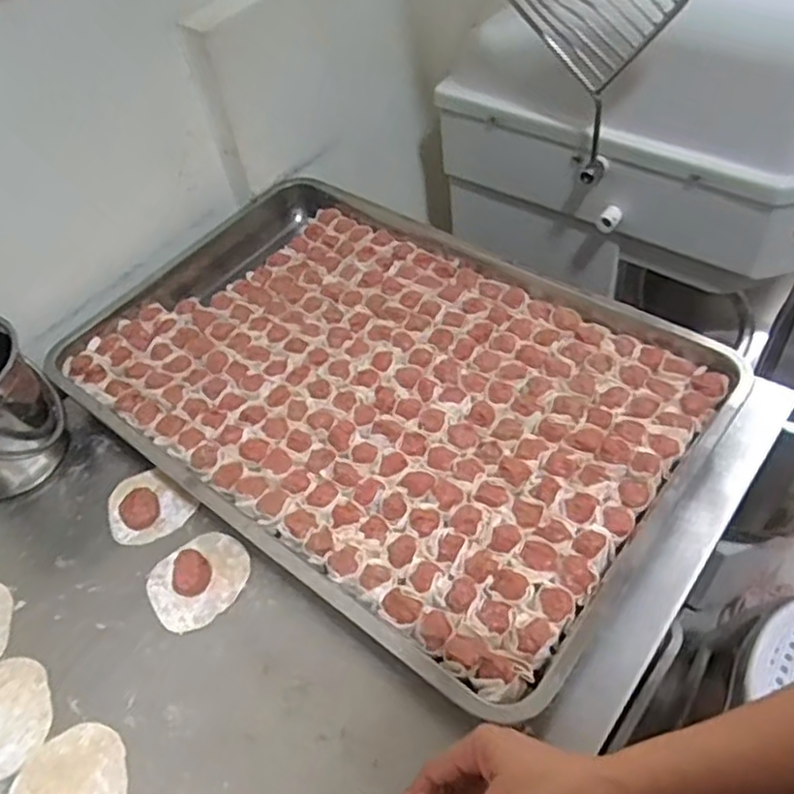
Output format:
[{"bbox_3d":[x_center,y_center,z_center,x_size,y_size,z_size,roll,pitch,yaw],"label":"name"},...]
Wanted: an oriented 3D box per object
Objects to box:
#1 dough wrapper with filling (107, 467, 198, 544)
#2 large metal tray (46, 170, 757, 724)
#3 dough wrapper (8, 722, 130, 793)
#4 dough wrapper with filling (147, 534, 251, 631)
[{"bbox_3d":[-0.230,0.097,0.635,0.068,0.021,0.075,-37,55,-21],"label":"dough wrapper with filling"},{"bbox_3d":[-0.035,-0.019,0.690,0.611,0.060,0.387,30,60,28],"label":"large metal tray"},{"bbox_3d":[-0.232,0.278,0.492,0.085,0.004,0.085,-4,50,5],"label":"dough wrapper"},{"bbox_3d":[-0.166,0.151,0.585,0.082,0.018,0.068,-30,53,-17],"label":"dough wrapper with filling"}]

